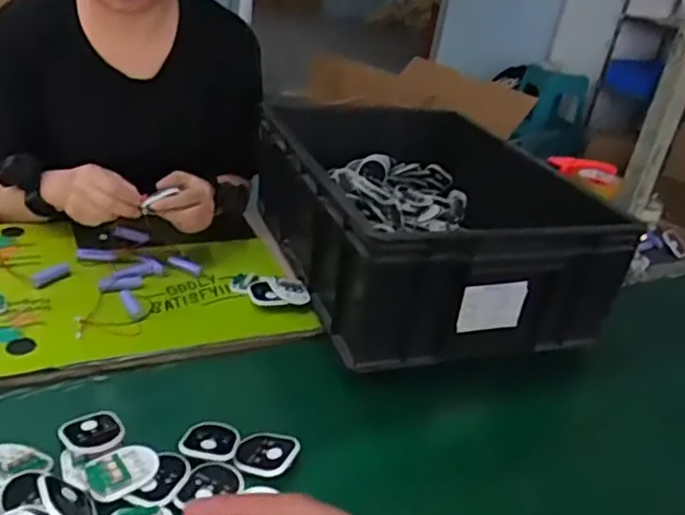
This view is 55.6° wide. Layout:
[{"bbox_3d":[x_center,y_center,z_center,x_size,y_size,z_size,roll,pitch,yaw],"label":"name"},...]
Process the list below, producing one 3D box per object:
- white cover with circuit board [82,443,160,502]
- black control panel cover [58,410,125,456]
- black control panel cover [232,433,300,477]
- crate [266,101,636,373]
[{"bbox_3d":[-0.181,0.175,0.538,0.058,0.008,0.047,-12,36,-34],"label":"white cover with circuit board"},{"bbox_3d":[-0.222,0.154,0.579,0.051,0.007,0.052,-14,37,-36],"label":"black control panel cover"},{"bbox_3d":[-0.069,0.175,0.582,0.053,0.007,0.049,4,28,19],"label":"black control panel cover"},{"bbox_3d":[0.100,-0.072,0.922,0.360,0.171,0.533,-2,31,-20],"label":"crate"}]

